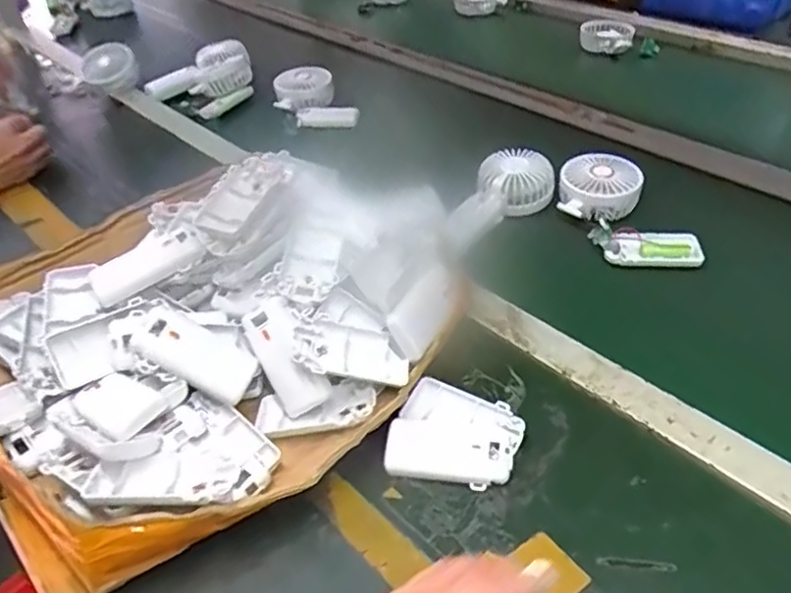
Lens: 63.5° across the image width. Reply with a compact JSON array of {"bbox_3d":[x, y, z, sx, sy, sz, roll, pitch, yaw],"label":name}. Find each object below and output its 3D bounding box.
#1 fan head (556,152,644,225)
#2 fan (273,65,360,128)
[{"bbox_3d":[0.230,-0.124,0.724,0.090,0.029,0.084,-4,62,14],"label":"fan head"},{"bbox_3d":[-0.120,-0.300,0.963,0.117,0.063,0.096,-9,41,-3],"label":"fan"}]

